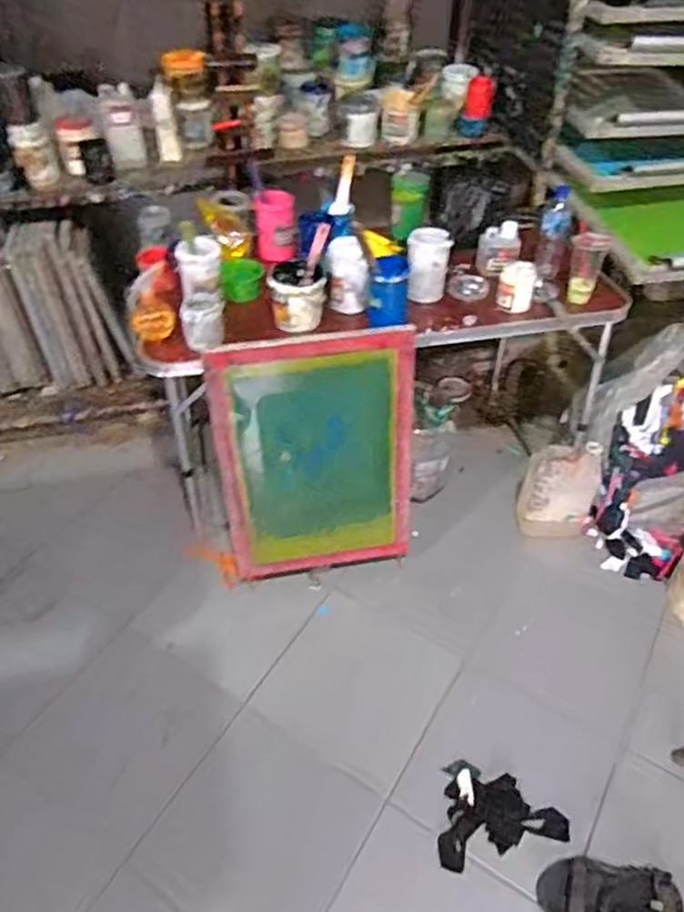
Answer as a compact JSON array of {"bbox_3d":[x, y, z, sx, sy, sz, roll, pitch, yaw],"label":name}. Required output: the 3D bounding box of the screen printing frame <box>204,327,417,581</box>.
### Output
[{"bbox_3d":[-0.056,0.030,1.663,0.482,0.704,0.044,-7,33,-8],"label":"screen printing frame"}]

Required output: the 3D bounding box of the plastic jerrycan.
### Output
[{"bbox_3d":[0.623,0.106,1.876,0.201,0.302,0.109,-2,45,-4],"label":"plastic jerrycan"}]

